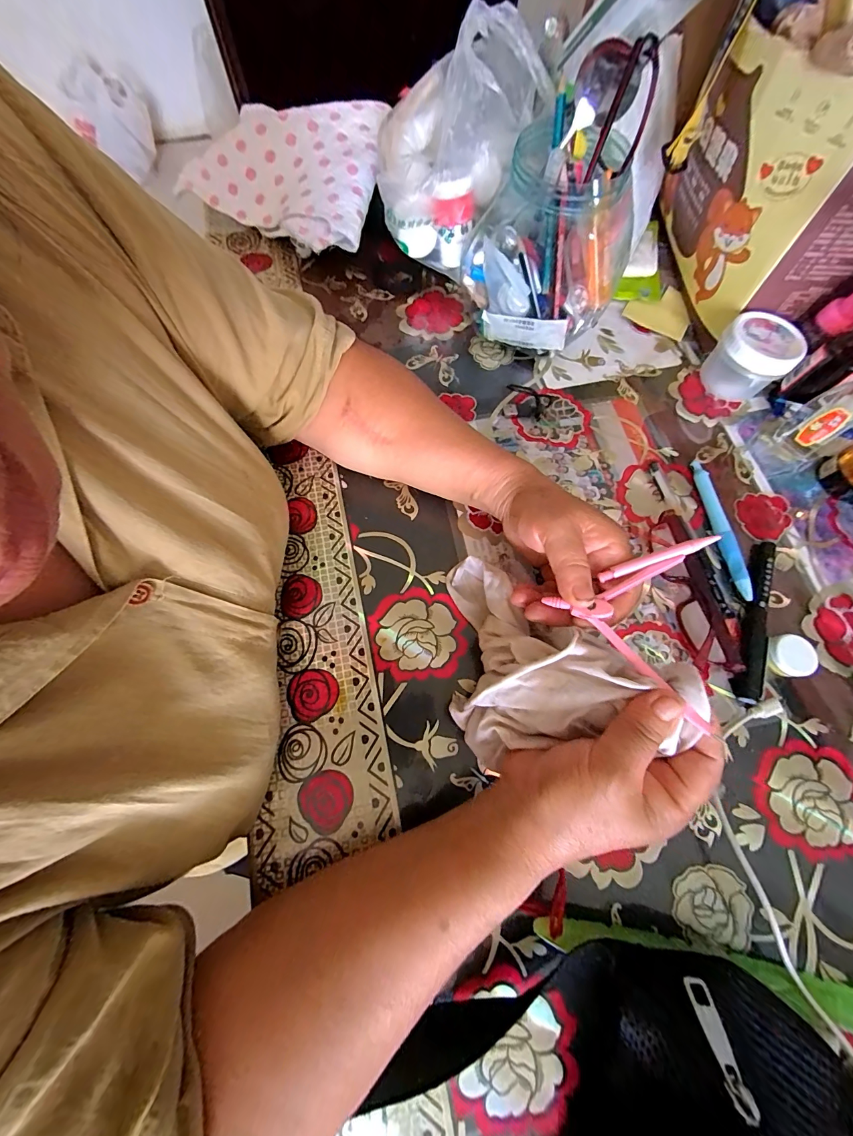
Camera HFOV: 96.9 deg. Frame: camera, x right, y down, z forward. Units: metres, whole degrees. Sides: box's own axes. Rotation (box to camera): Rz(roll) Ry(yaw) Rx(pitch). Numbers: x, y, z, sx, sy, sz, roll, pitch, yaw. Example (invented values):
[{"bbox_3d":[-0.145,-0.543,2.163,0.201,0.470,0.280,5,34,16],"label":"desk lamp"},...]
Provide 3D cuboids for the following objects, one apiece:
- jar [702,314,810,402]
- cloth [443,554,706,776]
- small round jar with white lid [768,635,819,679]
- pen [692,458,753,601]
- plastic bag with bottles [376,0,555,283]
[{"bbox_3d":[0.308,-0.199,0.362,0.065,0.056,0.063,0,71,-1],"label":"jar"},{"bbox_3d":[0.056,0.065,0.242,0.152,0.096,0.102,41,75,13],"label":"cloth"},{"bbox_3d":[0.277,0.068,0.288,0.027,0.015,0.030,8,71,2],"label":"small round jar with white lid"},{"bbox_3d":[0.256,-0.036,0.328,0.014,0.012,0.128,-3,71,-2],"label":"pen"},{"bbox_3d":[0.028,-0.389,0.354,0.153,0.135,0.134,12,71,3],"label":"plastic bag with bottles"}]

